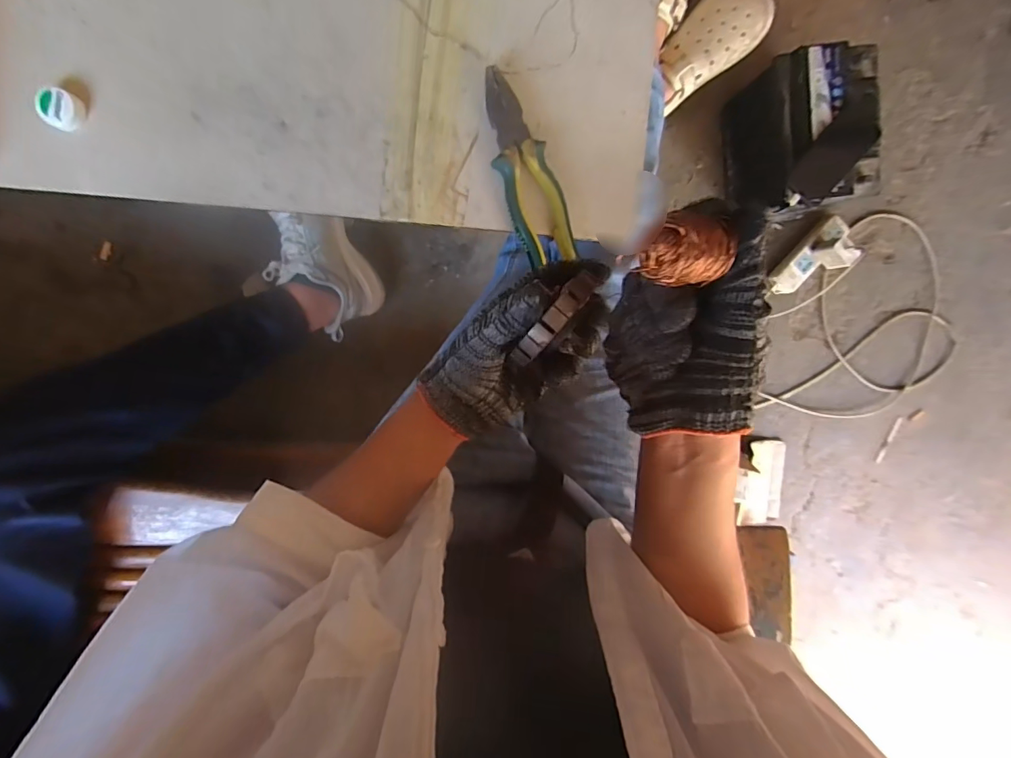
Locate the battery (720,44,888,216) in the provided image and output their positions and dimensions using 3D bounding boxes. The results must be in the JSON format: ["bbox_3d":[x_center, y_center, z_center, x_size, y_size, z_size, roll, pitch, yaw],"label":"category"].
[{"bbox_3d":[0.507,-0.409,0.802,0.172,0.185,0.241,-5,96,-4],"label":"battery"}]

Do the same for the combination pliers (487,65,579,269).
[{"bbox_3d":[0.018,-0.197,0.427,0.050,0.019,0.174,-19,99,-3],"label":"combination pliers"}]

